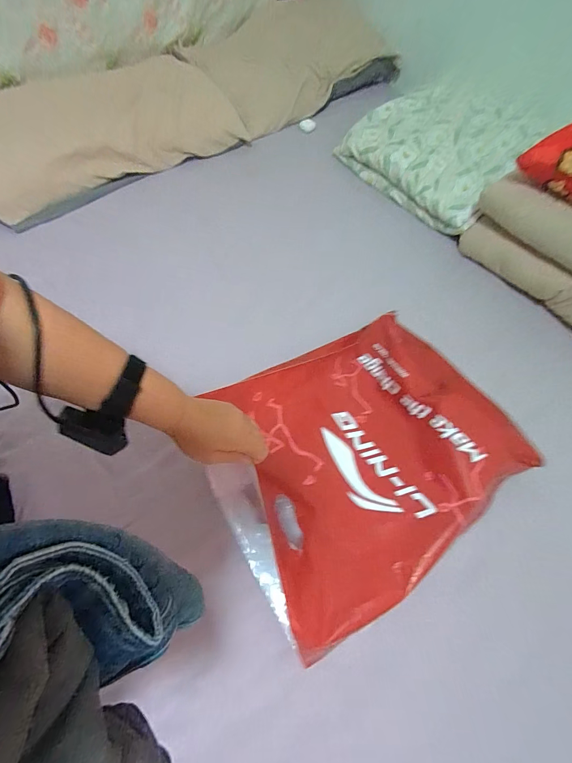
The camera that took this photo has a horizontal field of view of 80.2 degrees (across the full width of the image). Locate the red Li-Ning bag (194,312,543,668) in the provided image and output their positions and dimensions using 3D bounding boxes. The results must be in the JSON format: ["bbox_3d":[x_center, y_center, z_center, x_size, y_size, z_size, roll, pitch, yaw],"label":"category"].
[{"bbox_3d":[0.115,0.100,0.537,0.448,0.096,0.366,-30,69,-17],"label":"red Li-Ning bag"}]

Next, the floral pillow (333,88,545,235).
[{"bbox_3d":[0.425,-0.638,0.923,0.380,0.130,0.453,-35,70,-18],"label":"floral pillow"}]

